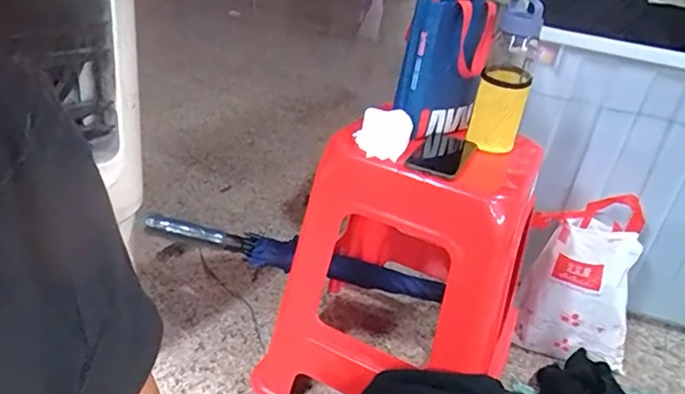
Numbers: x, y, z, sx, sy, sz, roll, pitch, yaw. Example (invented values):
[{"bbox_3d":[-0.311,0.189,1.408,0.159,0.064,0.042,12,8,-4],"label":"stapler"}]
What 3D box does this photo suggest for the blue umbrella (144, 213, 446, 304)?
[{"bbox_3d":[-0.046,0.125,1.009,0.566,0.068,0.041,17,20,-30],"label":"blue umbrella"}]

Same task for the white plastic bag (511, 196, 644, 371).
[{"bbox_3d":[0.527,0.183,1.172,0.250,0.331,0.146,22,31,23],"label":"white plastic bag"}]

